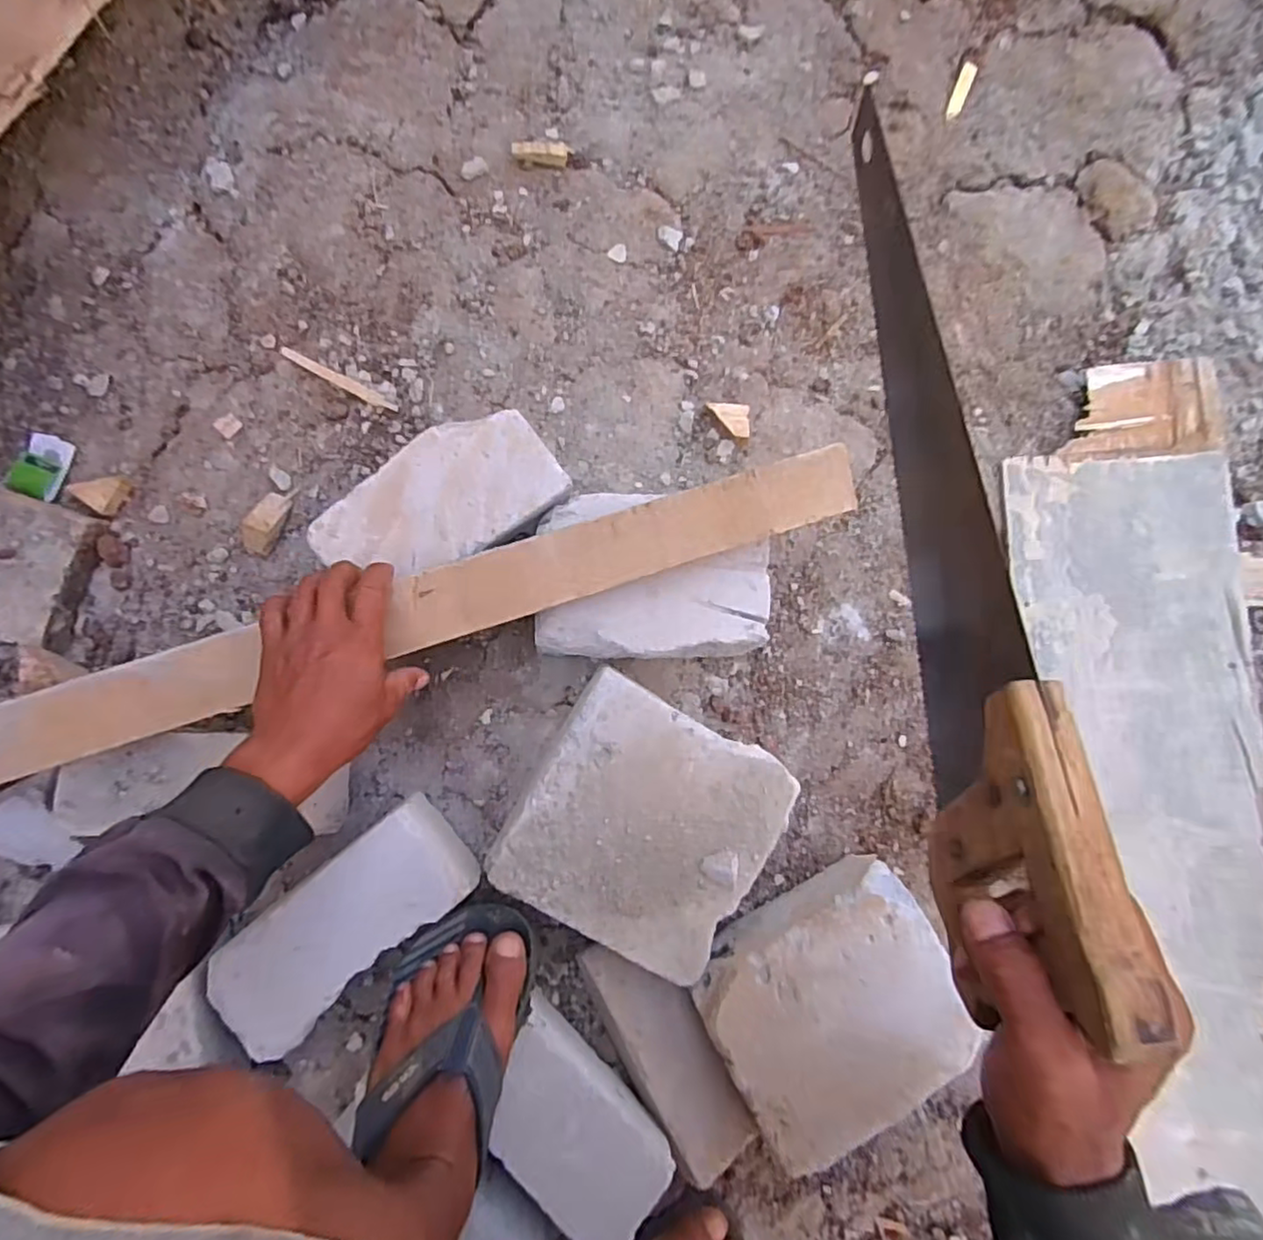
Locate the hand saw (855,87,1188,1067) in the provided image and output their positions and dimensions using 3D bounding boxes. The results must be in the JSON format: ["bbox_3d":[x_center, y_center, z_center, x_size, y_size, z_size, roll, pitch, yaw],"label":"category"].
[{"bbox_3d":[0.162,-0.052,0.355,0.025,0.118,0.466,-2,72,-5],"label":"hand saw"}]

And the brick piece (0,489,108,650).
[{"bbox_3d":[-0.527,-0.046,0.571,0.085,0.041,0.121,19,83,-4],"label":"brick piece"}]

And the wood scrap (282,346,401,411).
[{"bbox_3d":[-0.274,-0.227,0.619,0.118,0.004,0.012,28,83,-1],"label":"wood scrap"}]

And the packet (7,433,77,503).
[{"bbox_3d":[-0.541,-0.141,0.603,0.046,0.006,0.058,21,83,-2],"label":"packet"}]

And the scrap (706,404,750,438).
[{"bbox_3d":[0.094,-0.192,0.641,0.039,0.019,0.033,2,84,-4],"label":"scrap"}]

